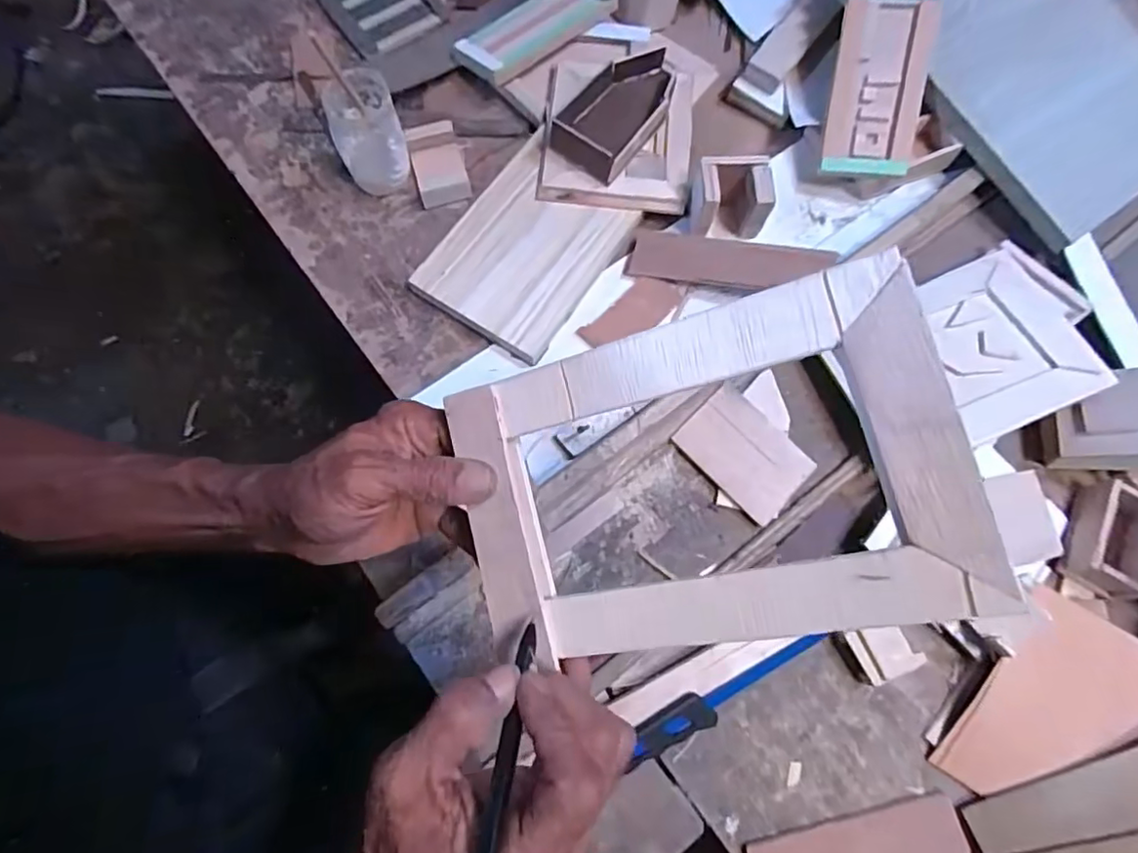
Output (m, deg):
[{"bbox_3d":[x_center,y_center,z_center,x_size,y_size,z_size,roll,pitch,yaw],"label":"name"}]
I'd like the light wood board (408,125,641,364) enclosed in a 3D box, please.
[{"bbox_3d":[-0.040,-0.176,0.566,0.147,0.018,0.194,32,74,8],"label":"light wood board"}]

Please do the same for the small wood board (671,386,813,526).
[{"bbox_3d":[0.155,0.023,0.510,0.108,0.008,0.075,43,76,11],"label":"small wood board"}]

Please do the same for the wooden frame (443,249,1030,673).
[{"bbox_3d":[0.047,0.025,0.243,0.202,0.011,0.131,-16,85,22],"label":"wooden frame"}]

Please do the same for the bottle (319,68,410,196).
[{"bbox_3d":[-0.192,-0.279,0.563,0.065,0.097,0.060,0,73,-1],"label":"bottle"}]

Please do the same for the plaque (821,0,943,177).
[{"bbox_3d":[0.308,-0.342,0.574,0.085,0.027,0.182,8,97,3],"label":"plaque"}]

